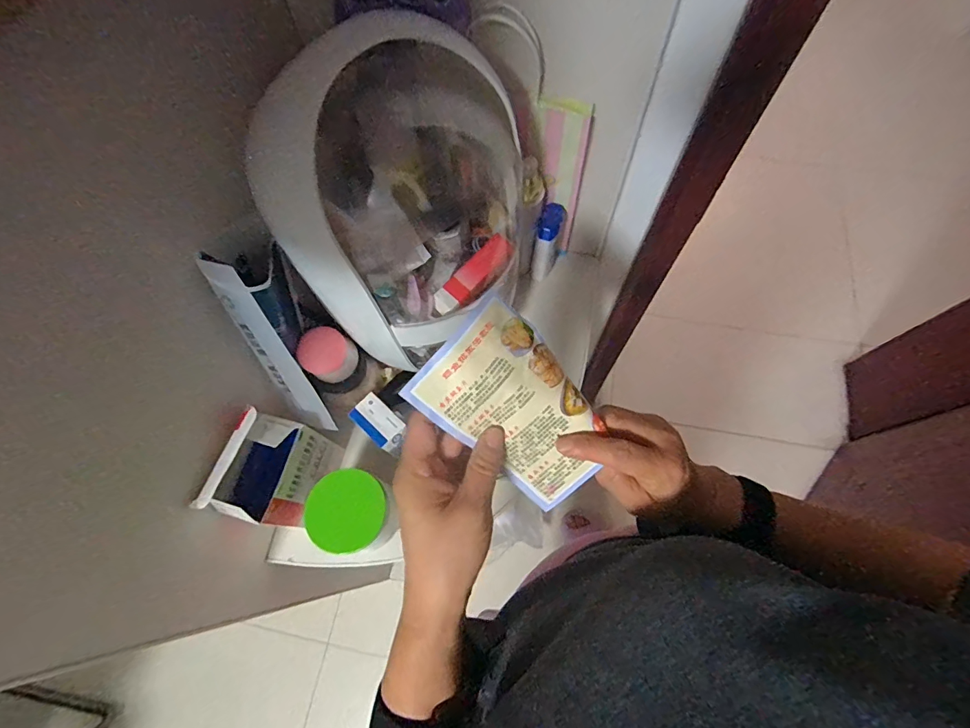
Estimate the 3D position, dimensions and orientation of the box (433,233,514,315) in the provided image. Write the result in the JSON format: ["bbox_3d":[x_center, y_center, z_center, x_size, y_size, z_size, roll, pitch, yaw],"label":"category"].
[{"bbox_3d":[-0.011,-0.096,0.485,0.033,0.015,0.107,44,76,-4],"label":"box"}]

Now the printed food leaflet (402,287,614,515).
[{"bbox_3d":[0.024,0.028,0.290,0.132,0.020,0.084,42,91,-17],"label":"printed food leaflet"}]

